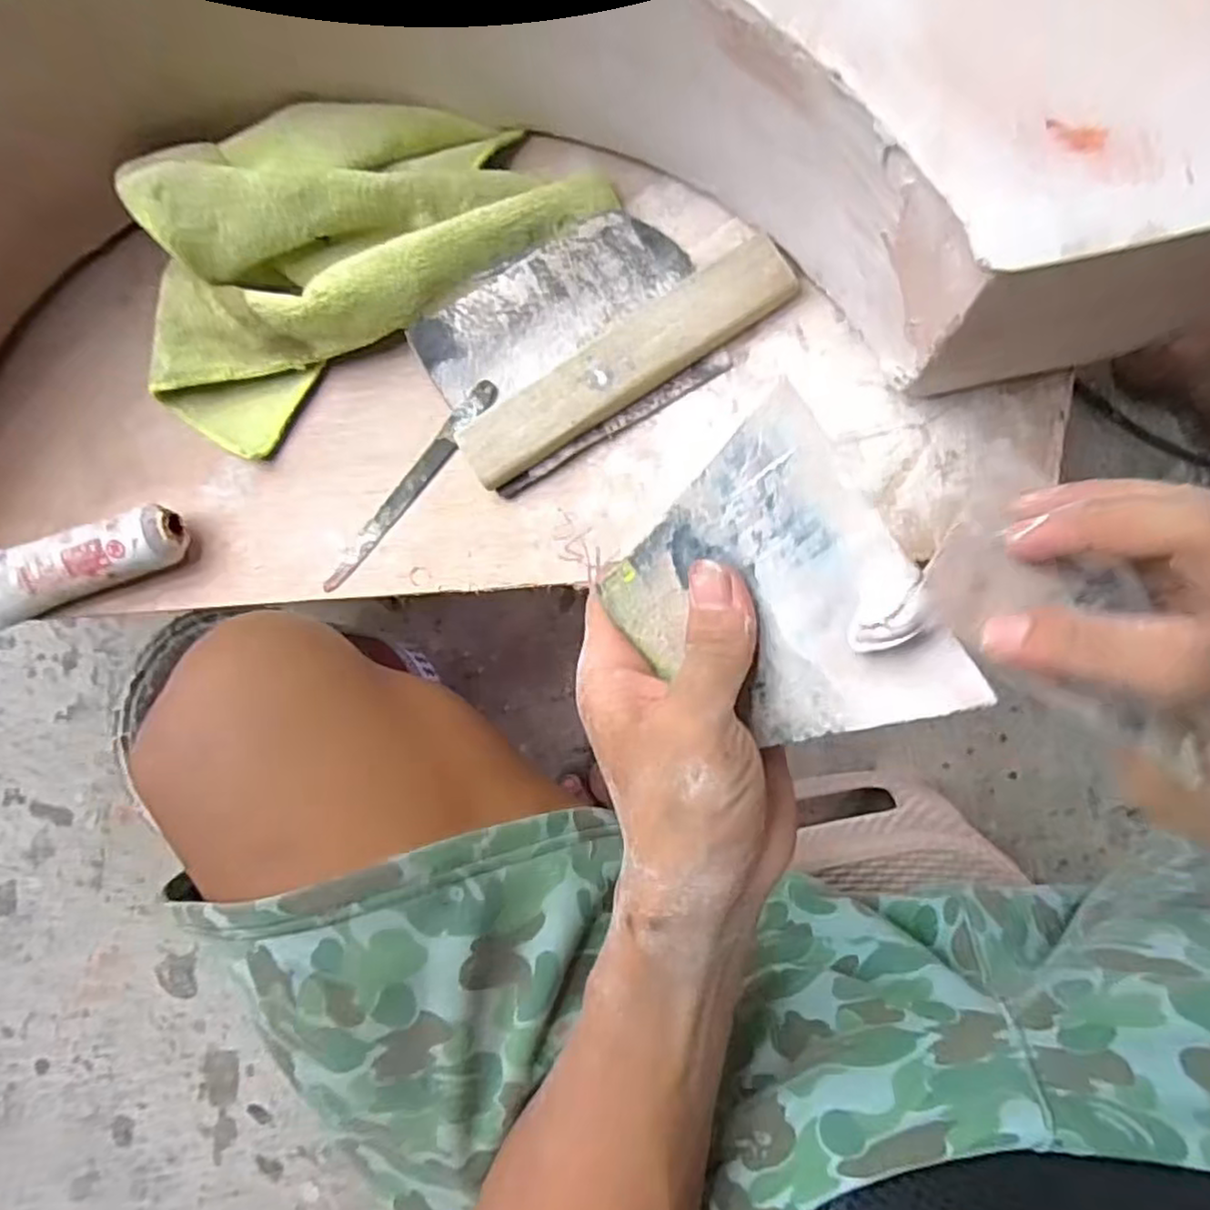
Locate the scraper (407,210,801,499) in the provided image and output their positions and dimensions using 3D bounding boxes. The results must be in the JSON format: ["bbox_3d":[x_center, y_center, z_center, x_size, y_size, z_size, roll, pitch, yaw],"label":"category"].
[{"bbox_3d":[-0.002,-0.152,0.392,0.190,0.019,0.104,-29,81,4],"label":"scraper"}]

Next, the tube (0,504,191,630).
[{"bbox_3d":[-0.324,-0.019,0.418,0.161,0.034,0.039,-16,84,6],"label":"tube"}]

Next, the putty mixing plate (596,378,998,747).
[{"bbox_3d":[0.053,0.003,0.241,0.095,0.015,0.108,-38,80,31],"label":"putty mixing plate"}]

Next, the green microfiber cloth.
[{"bbox_3d":[-0.149,-0.204,0.387,0.264,0.069,0.126,-32,83,4],"label":"green microfiber cloth"}]

